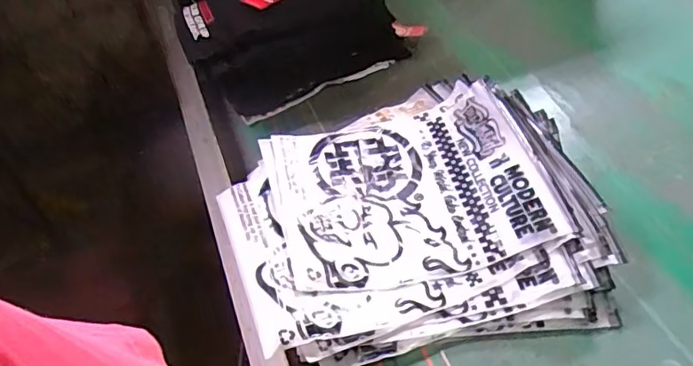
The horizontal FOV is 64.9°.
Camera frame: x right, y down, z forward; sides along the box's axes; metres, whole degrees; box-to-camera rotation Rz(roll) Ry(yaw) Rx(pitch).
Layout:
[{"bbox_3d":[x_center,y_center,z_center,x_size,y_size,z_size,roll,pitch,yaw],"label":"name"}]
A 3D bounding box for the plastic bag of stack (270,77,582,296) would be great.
[{"bbox_3d":[0.069,-0.004,0.658,0.309,0.047,0.263,-12,47,-4],"label":"plastic bag of stack"}]

